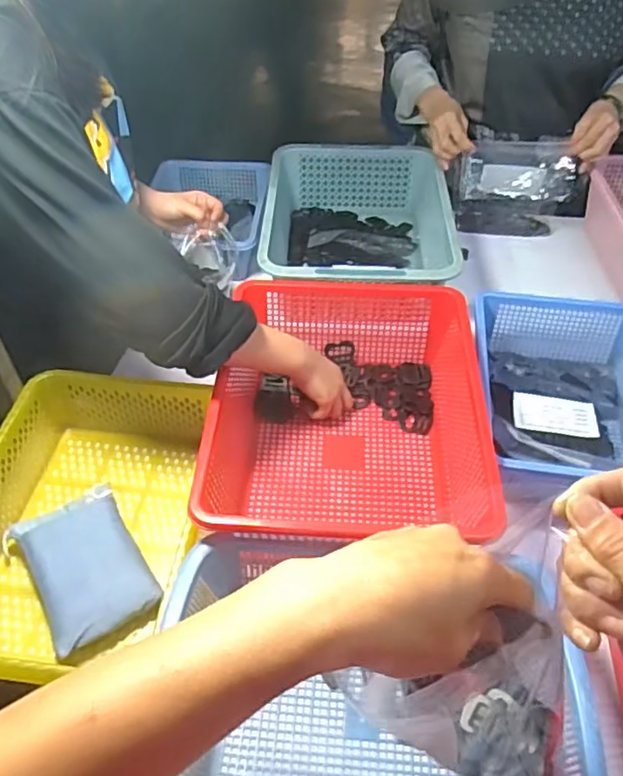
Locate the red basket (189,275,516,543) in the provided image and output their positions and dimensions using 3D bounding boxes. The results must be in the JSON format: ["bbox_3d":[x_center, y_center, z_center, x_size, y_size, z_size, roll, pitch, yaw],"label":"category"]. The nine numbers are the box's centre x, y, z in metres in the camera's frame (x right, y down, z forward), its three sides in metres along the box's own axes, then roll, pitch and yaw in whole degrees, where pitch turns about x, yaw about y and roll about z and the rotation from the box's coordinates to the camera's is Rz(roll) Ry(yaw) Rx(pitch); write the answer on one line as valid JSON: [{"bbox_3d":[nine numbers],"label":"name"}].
[{"bbox_3d":[0.042,0.026,0.759,0.296,0.129,0.381,3,47,1],"label":"red basket"}]

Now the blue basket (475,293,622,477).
[{"bbox_3d":[0.323,0.014,0.790,0.233,0.101,0.307,7,47,5],"label":"blue basket"}]

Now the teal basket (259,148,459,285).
[{"bbox_3d":[0.074,-0.267,1.052,0.292,0.127,0.415,2,47,0],"label":"teal basket"}]

